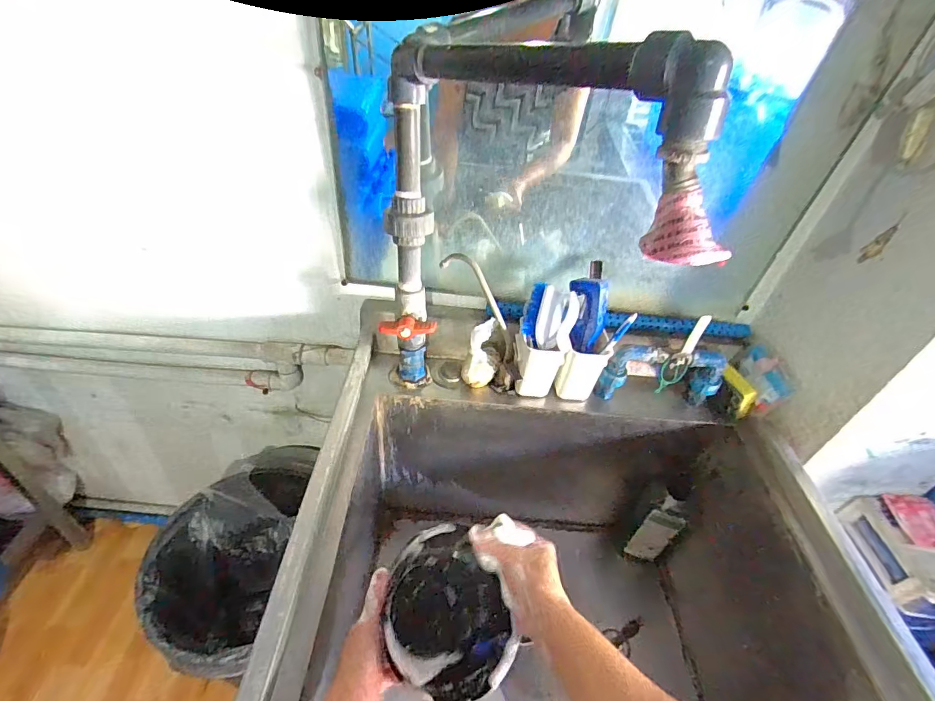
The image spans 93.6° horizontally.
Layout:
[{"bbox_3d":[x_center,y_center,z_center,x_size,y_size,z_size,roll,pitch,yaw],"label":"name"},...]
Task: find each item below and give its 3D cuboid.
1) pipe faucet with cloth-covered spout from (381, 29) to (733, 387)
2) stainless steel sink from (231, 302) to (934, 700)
[{"bbox_3d":[0.021,-0.093,0.523,0.087,0.495,0.422,-27,52,-33],"label":"pipe faucet with cloth-covered spout"},{"bbox_3d":[0.123,0.386,0.721,0.691,0.489,0.667,6,42,-2],"label":"stainless steel sink"}]

